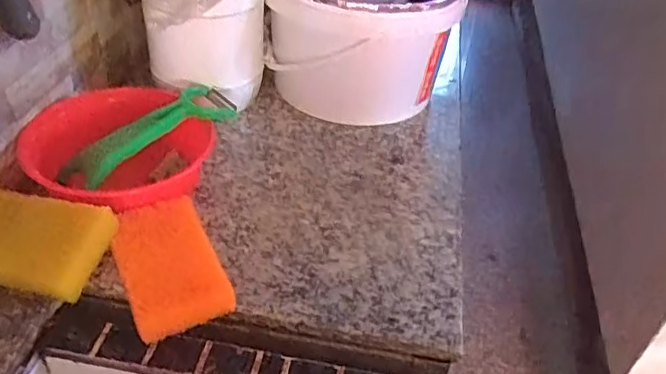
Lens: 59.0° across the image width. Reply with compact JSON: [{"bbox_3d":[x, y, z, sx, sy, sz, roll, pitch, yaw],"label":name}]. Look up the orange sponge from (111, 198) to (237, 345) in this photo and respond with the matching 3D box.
[{"bbox_3d":[-0.137,0.065,0.485,0.073,0.032,0.123,-16,45,-24],"label":"orange sponge"}]

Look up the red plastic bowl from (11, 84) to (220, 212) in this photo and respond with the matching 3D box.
[{"bbox_3d":[-0.209,-0.033,0.567,0.166,0.061,0.166,3,40,-3],"label":"red plastic bowl"}]

